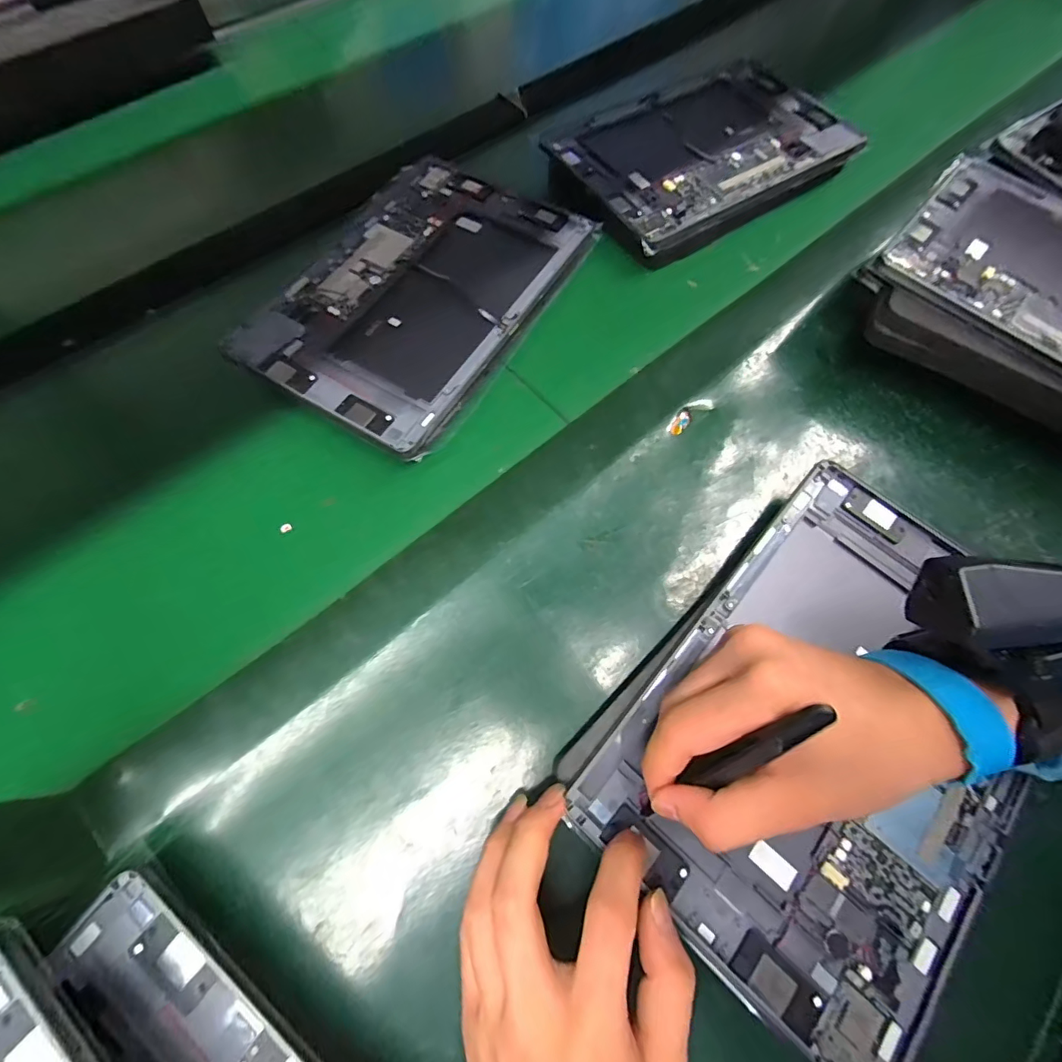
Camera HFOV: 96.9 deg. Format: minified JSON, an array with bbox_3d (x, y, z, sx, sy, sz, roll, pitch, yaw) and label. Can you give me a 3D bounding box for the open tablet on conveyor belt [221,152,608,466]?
[{"bbox_3d":[-0.082,-0.185,0.358,0.174,0.009,0.256,30,70,10],"label":"open tablet on conveyor belt"}]

